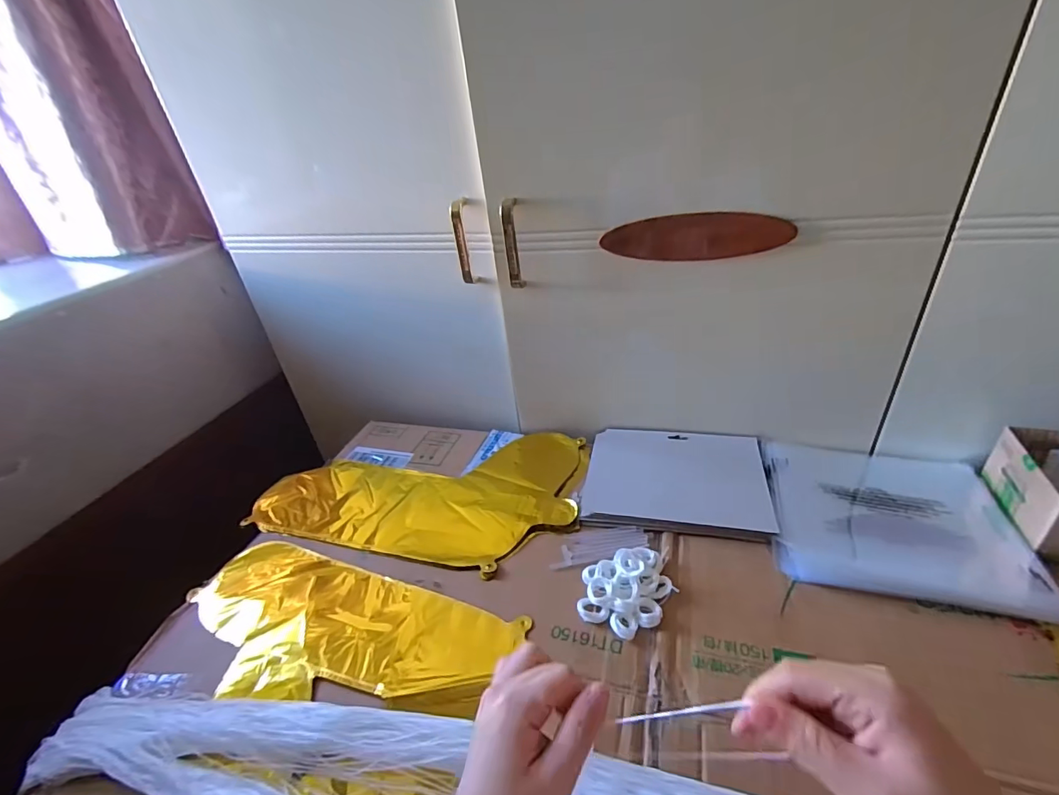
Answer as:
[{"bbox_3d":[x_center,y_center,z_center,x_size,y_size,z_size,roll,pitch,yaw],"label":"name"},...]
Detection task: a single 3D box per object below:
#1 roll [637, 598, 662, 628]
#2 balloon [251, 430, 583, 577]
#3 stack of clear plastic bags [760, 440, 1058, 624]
[{"bbox_3d":[0.109,0.196,0.434,0.022,0.012,0.026,2,34,13],"label":"roll"},{"bbox_3d":[-0.132,0.110,0.624,0.392,0.016,0.234,5,34,17],"label":"balloon"},{"bbox_3d":[0.378,0.118,0.504,0.224,0.017,0.213,6,35,18],"label":"stack of clear plastic bags"}]

